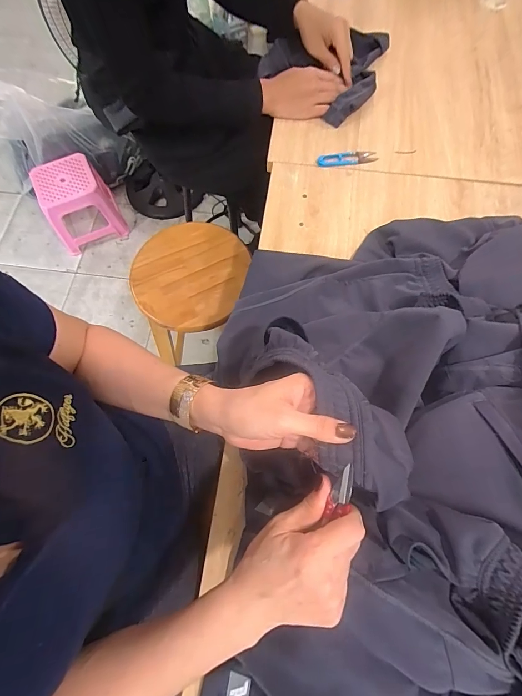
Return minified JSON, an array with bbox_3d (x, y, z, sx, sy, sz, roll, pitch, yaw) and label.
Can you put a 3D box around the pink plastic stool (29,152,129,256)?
[{"bbox_3d":[-0.773,-0.609,1.457,0.272,0.252,0.253,-27,72,-8],"label":"pink plastic stool"}]

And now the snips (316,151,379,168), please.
[{"bbox_3d":[0.175,-0.387,0.697,0.121,0.005,0.030,-5,70,-1],"label":"snips"}]

